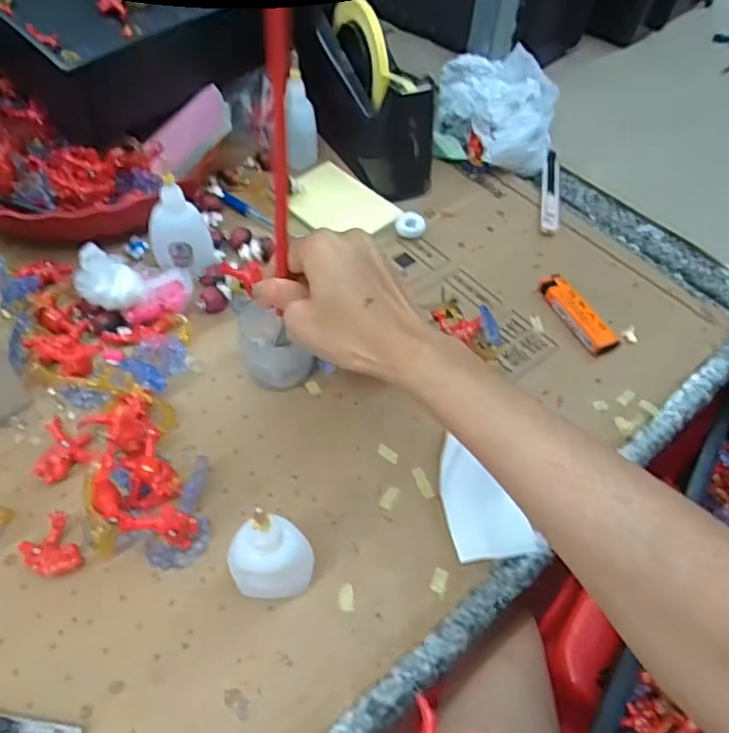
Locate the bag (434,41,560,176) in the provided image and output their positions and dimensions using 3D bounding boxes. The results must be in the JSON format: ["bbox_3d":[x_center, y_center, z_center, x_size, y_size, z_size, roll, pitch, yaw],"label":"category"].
[{"bbox_3d":[0.131,-0.244,0.588,0.113,0.077,0.100,2,53,-3],"label":"bag"}]

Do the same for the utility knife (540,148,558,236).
[{"bbox_3d":[0.176,-0.168,0.575,0.016,0.010,0.130,11,53,4],"label":"utility knife"}]

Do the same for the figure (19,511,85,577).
[{"bbox_3d":[-0.177,0.105,0.344,0.028,0.016,0.035,-34,63,-26],"label":"figure"}]

